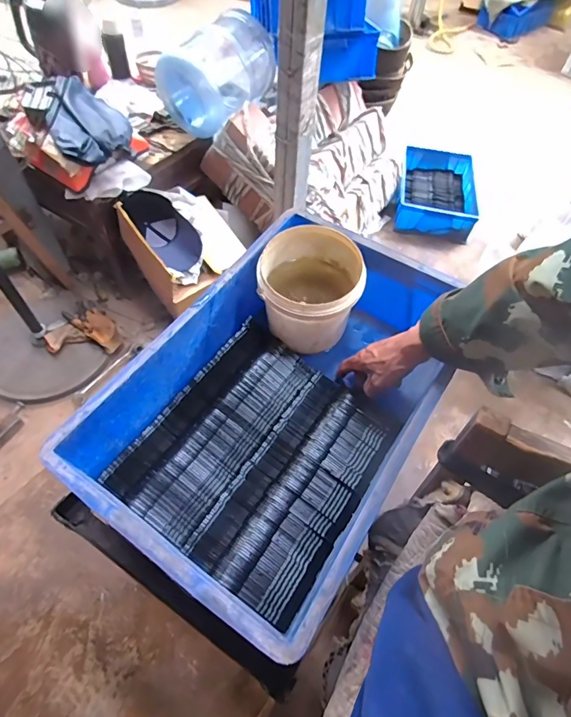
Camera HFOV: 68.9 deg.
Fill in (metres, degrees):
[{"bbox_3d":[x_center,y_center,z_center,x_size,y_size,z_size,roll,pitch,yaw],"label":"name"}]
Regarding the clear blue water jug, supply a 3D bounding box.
[{"bbox_3d":[-0.250,-0.984,1.440,0.253,0.253,0.372,28,58,16],"label":"clear blue water jug"}]

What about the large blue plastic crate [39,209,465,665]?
[{"bbox_3d":[0.006,0.050,0.577,0.339,0.151,0.512,31,60,16],"label":"large blue plastic crate"}]

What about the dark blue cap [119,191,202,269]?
[{"bbox_3d":[-0.399,-0.408,1.368,0.277,0.161,0.146,45,64,8],"label":"dark blue cap"}]

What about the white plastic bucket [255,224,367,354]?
[{"bbox_3d":[0.037,-0.100,0.658,0.150,0.143,0.157,2,56,-2],"label":"white plastic bucket"}]

